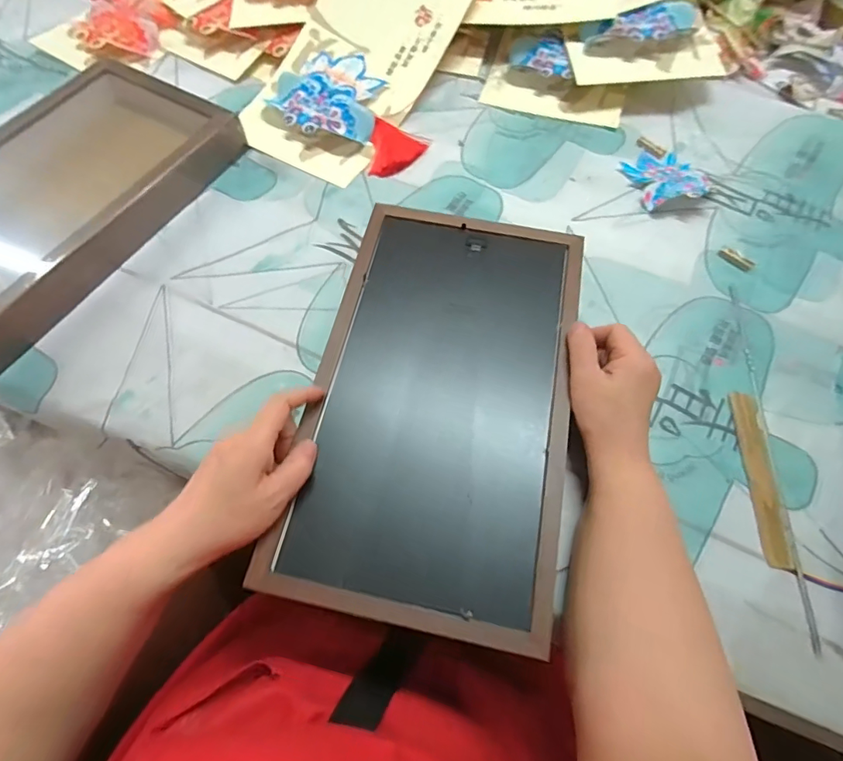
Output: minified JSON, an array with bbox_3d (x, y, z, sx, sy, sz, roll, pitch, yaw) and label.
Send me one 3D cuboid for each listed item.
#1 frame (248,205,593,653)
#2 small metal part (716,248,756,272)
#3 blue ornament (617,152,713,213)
[{"bbox_3d":[0.018,0.005,0.380,0.195,0.019,0.341,11,66,4],"label":"frame"},{"bbox_3d":[0.323,-0.124,0.488,0.036,0.010,0.012,34,70,14],"label":"small metal part"},{"bbox_3d":[0.275,-0.230,0.529,0.084,0.027,0.092,0,64,-1],"label":"blue ornament"}]

